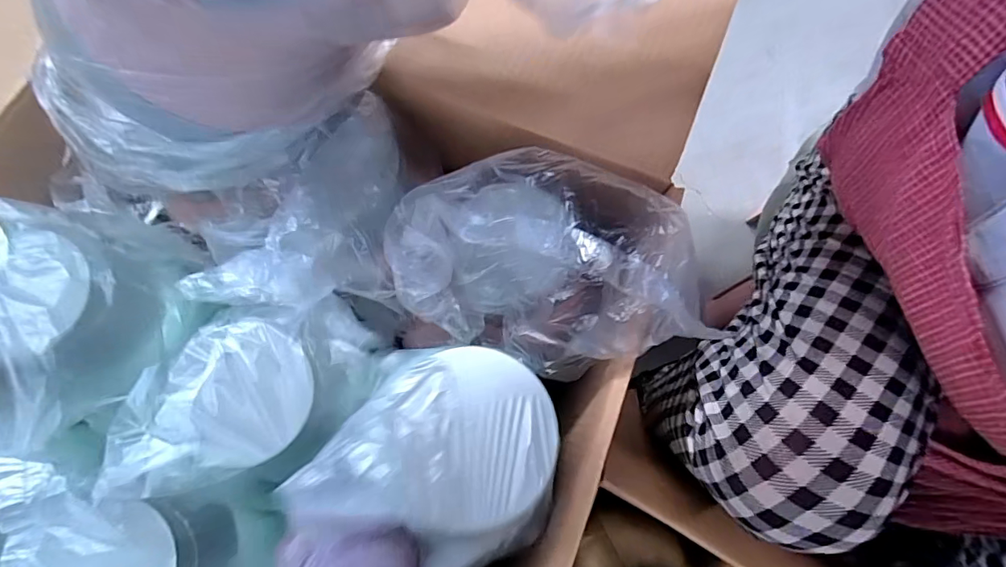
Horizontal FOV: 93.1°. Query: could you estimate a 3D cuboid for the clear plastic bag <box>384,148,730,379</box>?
[{"bbox_3d":[0.023,-0.012,0.339,0.190,0.090,0.146,-10,74,-2],"label":"clear plastic bag"}]

